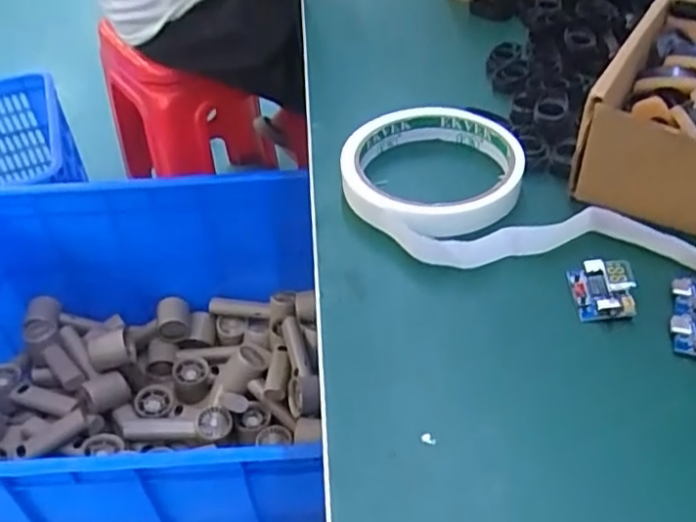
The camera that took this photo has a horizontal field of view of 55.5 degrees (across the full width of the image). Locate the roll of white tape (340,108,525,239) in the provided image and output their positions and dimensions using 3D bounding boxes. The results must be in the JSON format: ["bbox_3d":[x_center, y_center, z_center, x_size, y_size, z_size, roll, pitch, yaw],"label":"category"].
[{"bbox_3d":[0.043,-0.045,0.339,0.087,0.019,0.096,15,47,19],"label":"roll of white tape"}]

